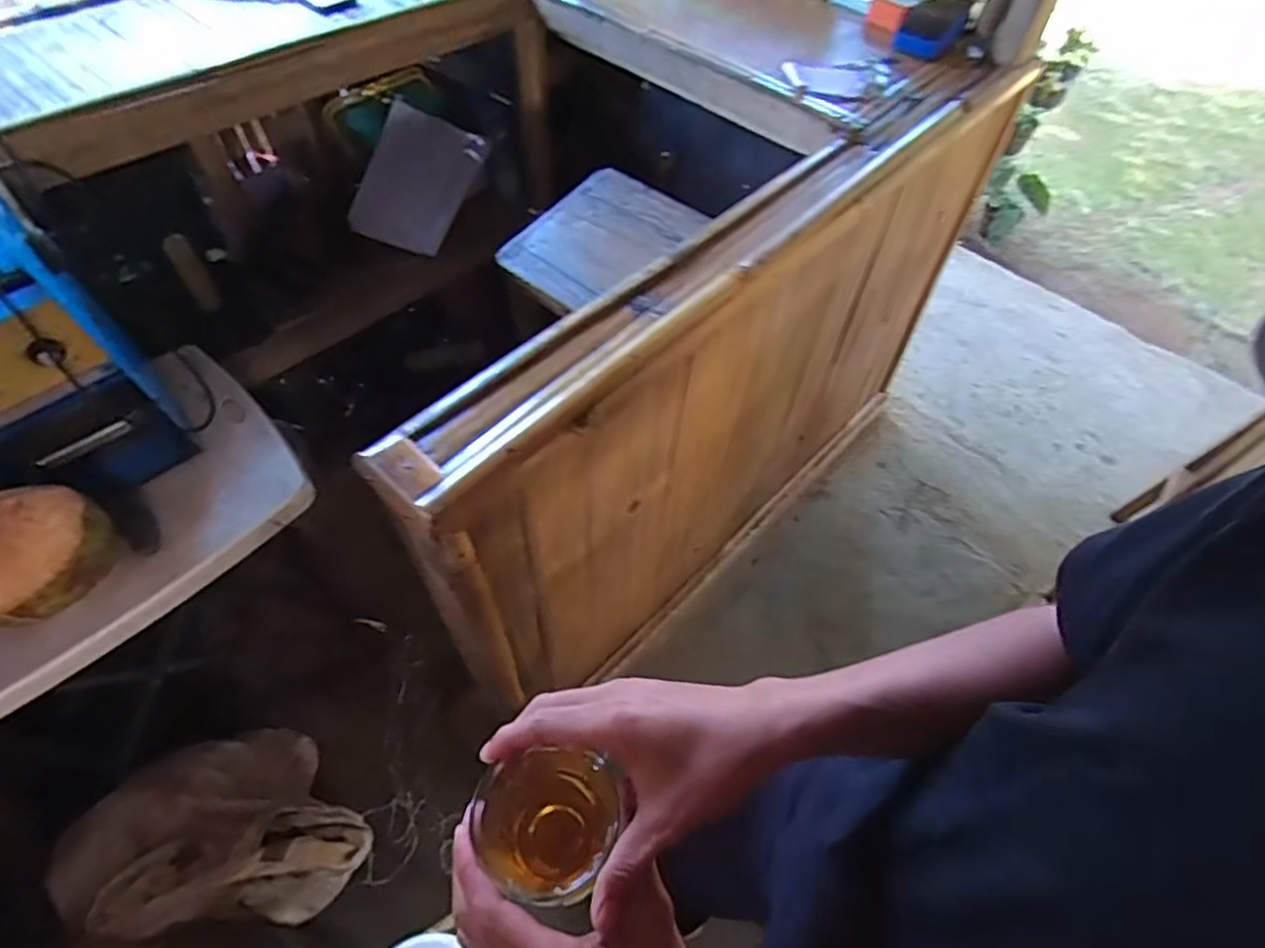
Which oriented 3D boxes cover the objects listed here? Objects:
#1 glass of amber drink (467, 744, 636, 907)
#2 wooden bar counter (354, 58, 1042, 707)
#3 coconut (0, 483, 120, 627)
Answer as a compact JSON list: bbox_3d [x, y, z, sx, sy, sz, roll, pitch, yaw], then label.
[{"bbox_3d":[-0.044,0.205,0.383,0.083,0.073,0.075,-23,58,-17],"label":"glass of amber drink"},{"bbox_3d":[0.188,-0.084,1.167,0.144,0.830,1.231,38,61,23],"label":"wooden bar counter"},{"bbox_3d":[-0.765,0.102,0.814,0.154,0.129,0.153,-8,55,-8],"label":"coconut"}]

